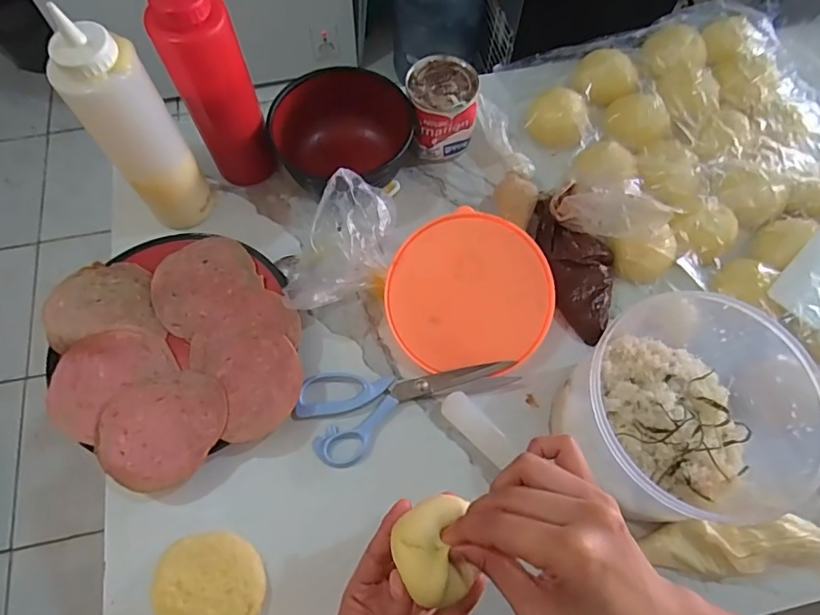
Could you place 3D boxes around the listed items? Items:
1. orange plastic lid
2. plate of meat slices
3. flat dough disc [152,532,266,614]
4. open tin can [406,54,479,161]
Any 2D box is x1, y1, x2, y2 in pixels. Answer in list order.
[{"bbox_3d":[0.054,-0.011,0.478,0.144,0.007,0.145,0,93,1],"label":"orange plastic lid"},{"bbox_3d":[-0.209,0.034,0.474,0.209,0.035,0.222,0,65,0],"label":"plate of meat slices"},{"bbox_3d":[-0.157,0.218,0.408,0.084,0.010,0.075,9,65,4],"label":"flat dough disc"},{"bbox_3d":[0.033,-0.210,0.557,0.074,0.080,0.070,0,65,0],"label":"open tin can"}]

